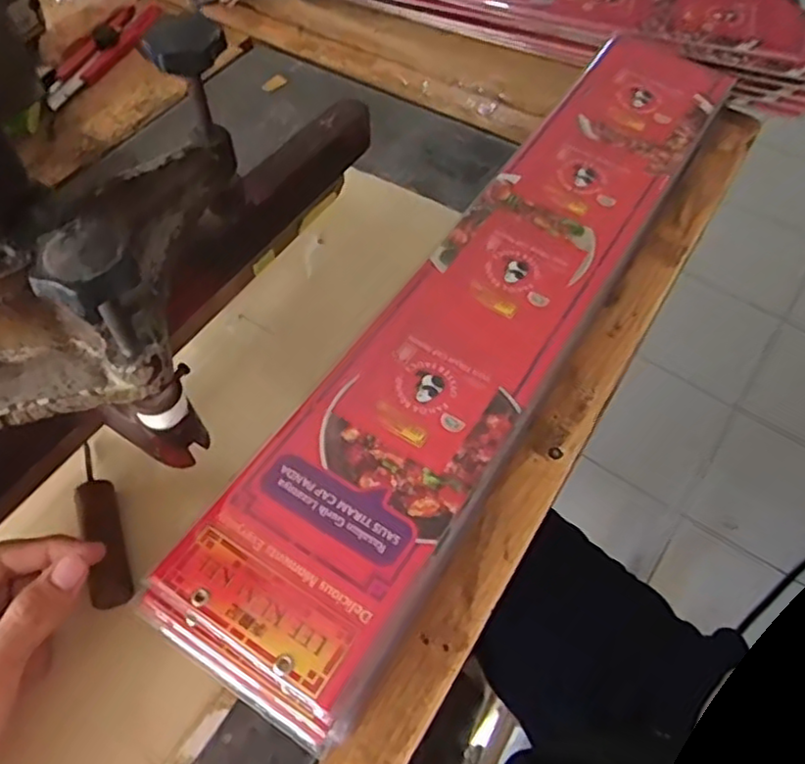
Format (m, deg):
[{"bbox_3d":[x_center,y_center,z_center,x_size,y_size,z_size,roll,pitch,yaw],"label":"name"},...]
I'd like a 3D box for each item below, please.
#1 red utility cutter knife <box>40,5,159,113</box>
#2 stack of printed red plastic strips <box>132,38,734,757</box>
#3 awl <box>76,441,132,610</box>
[{"bbox_3d":[-0.269,-0.295,0.605,0.053,0.015,0.152,16,58,9],"label":"red utility cutter knife"},{"bbox_3d":[0.075,-0.062,0.444,0.109,0.035,0.567,29,61,16],"label":"stack of printed red plastic strips"},{"bbox_3d":[-0.163,0.073,0.362,0.019,0.020,0.095,-17,66,-12],"label":"awl"}]

